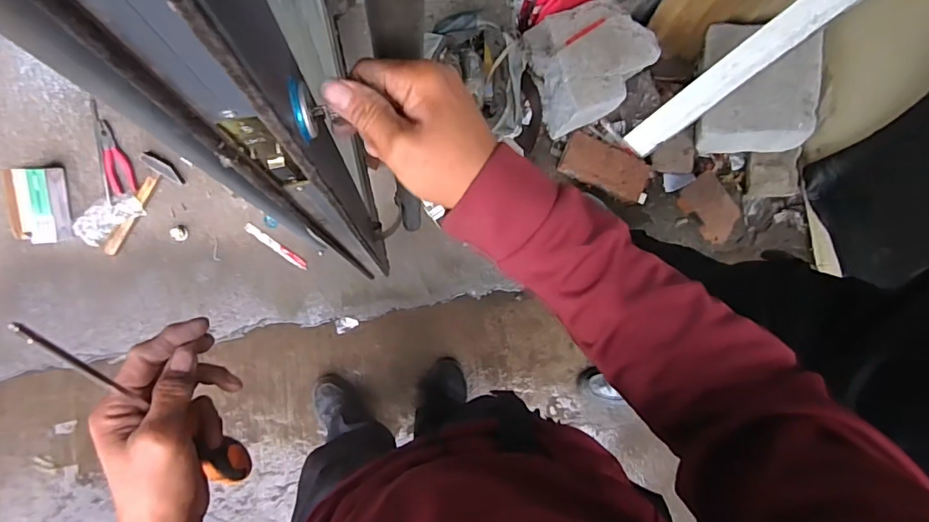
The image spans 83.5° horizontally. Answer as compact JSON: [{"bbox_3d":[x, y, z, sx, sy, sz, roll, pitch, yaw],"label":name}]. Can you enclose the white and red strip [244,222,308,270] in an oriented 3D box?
[{"bbox_3d":[-0.408,-0.031,1.132,0.150,0.009,0.021,37,81,-15],"label":"white and red strip"}]

